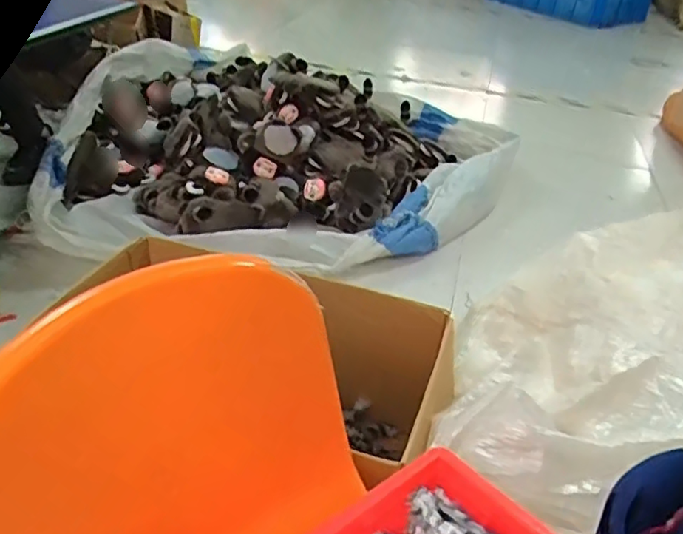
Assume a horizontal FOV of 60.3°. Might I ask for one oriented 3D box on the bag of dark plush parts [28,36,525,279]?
[{"bbox_3d":[-0.123,-0.347,1.644,1.178,0.278,0.942,4,35,-2],"label":"bag of dark plush parts"}]

